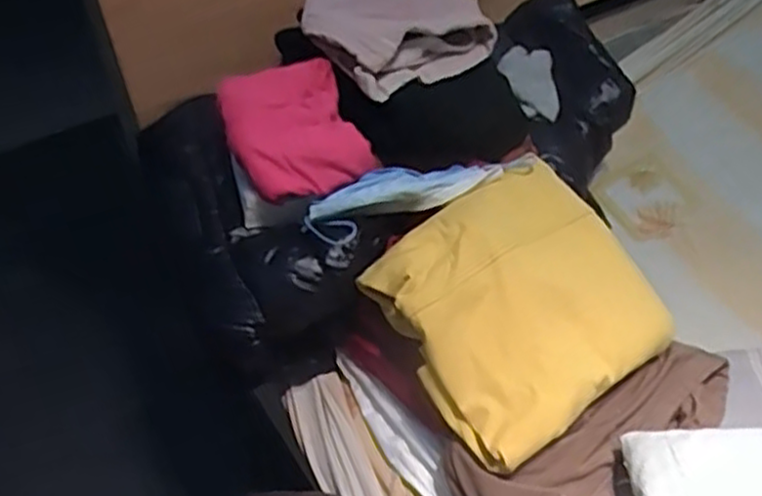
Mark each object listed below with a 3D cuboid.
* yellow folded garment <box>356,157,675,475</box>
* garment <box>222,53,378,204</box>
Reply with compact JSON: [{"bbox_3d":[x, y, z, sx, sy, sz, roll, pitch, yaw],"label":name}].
[{"bbox_3d":[0.106,0.040,0.590,0.193,0.039,0.186,-31,74,-22],"label":"yellow folded garment"},{"bbox_3d":[-0.073,-0.102,0.645,0.114,0.044,0.133,-16,45,-13],"label":"garment"}]

